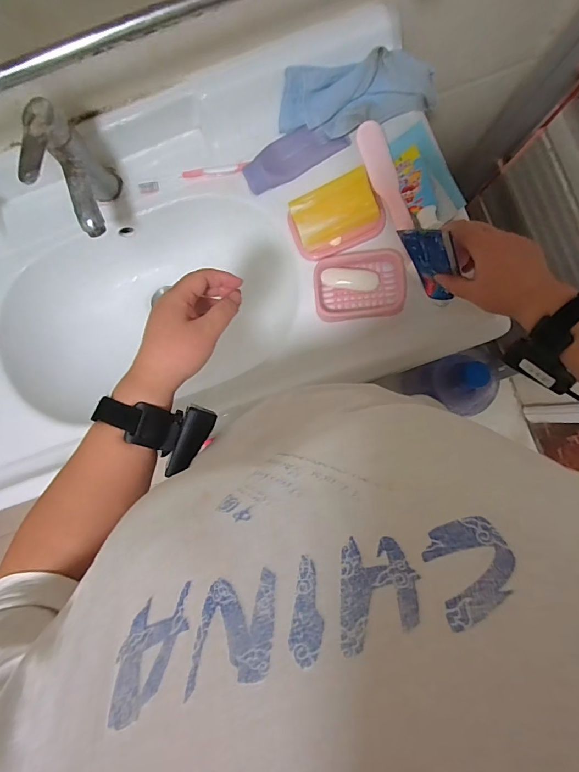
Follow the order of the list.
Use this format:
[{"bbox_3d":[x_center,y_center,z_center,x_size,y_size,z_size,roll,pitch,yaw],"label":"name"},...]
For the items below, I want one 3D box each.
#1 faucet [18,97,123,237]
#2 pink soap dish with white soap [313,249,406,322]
[{"bbox_3d":[-0.270,-0.258,0.524,0.046,0.164,0.136,-9,84,3],"label":"faucet"},{"bbox_3d":[0.098,-0.142,0.573,0.124,0.026,0.088,-5,85,4],"label":"pink soap dish with white soap"}]

